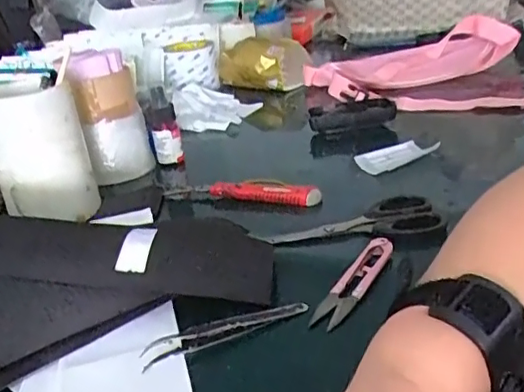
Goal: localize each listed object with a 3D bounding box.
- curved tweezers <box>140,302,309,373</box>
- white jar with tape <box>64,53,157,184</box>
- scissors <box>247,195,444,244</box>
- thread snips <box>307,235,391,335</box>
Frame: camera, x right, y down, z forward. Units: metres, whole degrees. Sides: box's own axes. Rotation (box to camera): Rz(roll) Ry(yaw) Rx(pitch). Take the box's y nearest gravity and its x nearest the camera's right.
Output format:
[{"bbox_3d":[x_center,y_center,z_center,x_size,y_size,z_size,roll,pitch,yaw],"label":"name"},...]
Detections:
[{"bbox_3d":[-0.023,0.086,0.362,0.110,0.010,0.013,-16,26,-18],"label":"curved tweezers"},{"bbox_3d":[-0.170,-0.089,0.629,0.069,0.136,0.067,-10,24,-5],"label":"white jar with tape"},{"bbox_3d":[0.071,0.021,0.477,0.155,0.014,0.055,-3,25,9],"label":"scissors"},{"bbox_3d":[0.066,0.059,0.395,0.024,0.012,0.097,11,30,35],"label":"thread snips"}]

